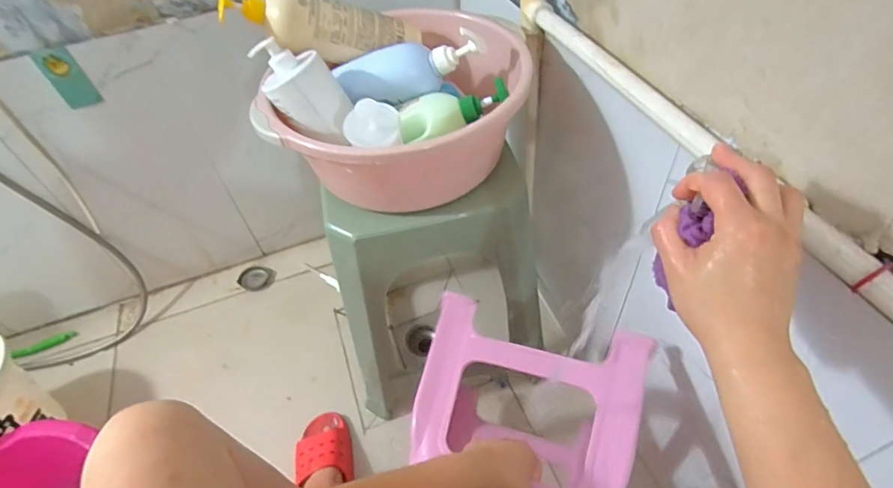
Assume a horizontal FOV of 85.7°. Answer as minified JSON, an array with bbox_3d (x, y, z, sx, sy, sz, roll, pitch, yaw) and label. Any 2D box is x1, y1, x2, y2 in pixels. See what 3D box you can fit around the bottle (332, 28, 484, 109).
[{"bbox_3d":[-0.050,-0.242,0.670,0.195,0.072,0.052,-15,23,8],"label":"bottle"}]

